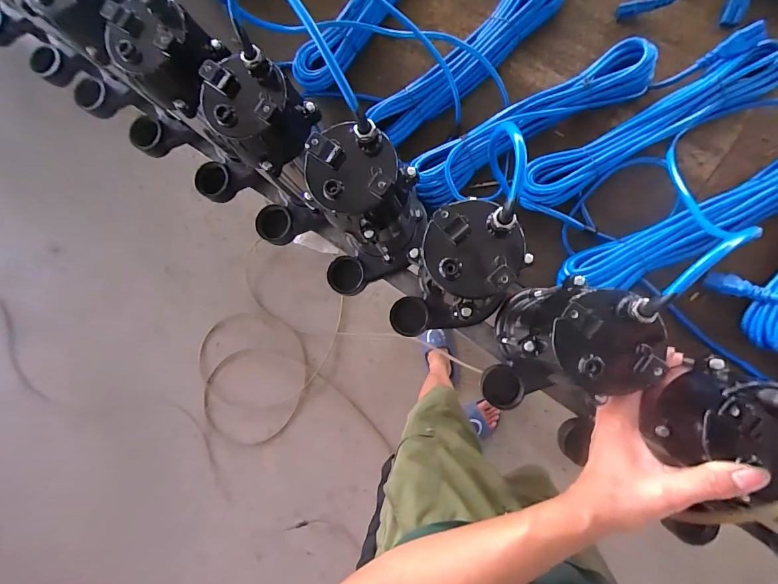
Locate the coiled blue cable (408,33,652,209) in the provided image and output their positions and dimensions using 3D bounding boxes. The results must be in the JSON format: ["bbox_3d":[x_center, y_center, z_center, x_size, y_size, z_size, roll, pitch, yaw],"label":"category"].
[{"bbox_3d":[0.192,-0.225,0.510,0.321,0.049,0.070,-29,83,6],"label":"coiled blue cable"}]

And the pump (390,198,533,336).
[{"bbox_3d":[0.068,0.005,0.407,0.101,0.226,0.140,40,93,8],"label":"pump"}]

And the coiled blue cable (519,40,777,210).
[{"bbox_3d":[0.329,-0.214,0.493,0.357,0.051,0.075,-28,83,6],"label":"coiled blue cable"}]

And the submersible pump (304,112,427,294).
[{"bbox_3d":[-0.034,-0.067,0.430,0.095,0.219,0.150,28,91,9],"label":"submersible pump"}]

